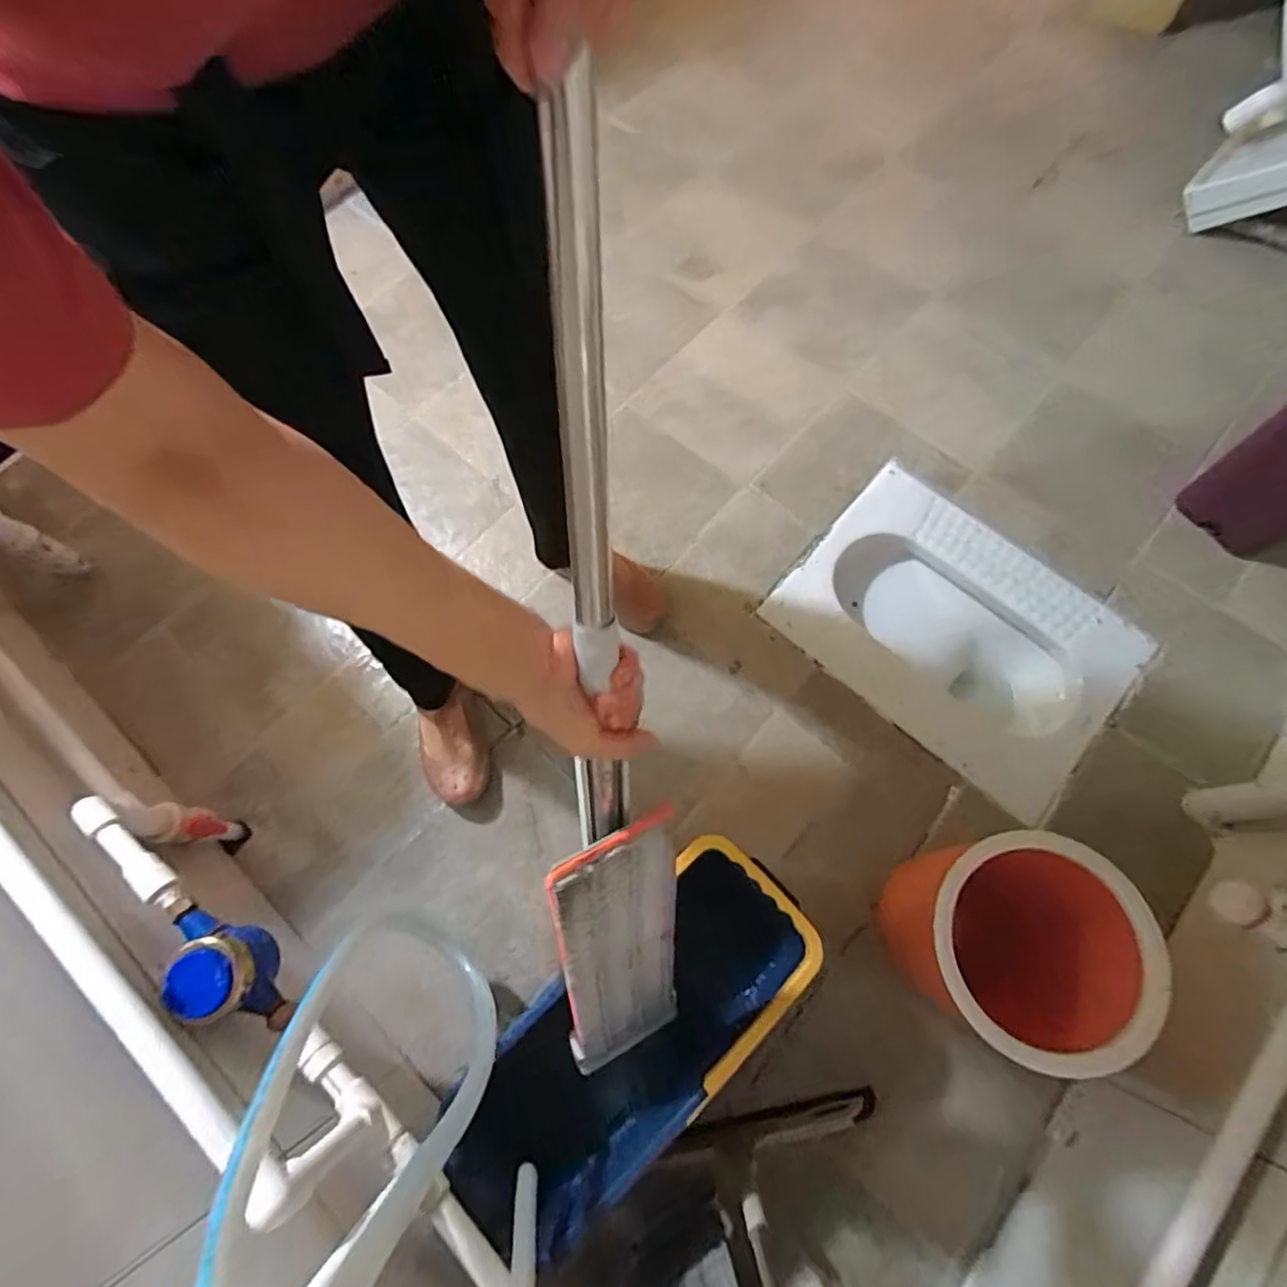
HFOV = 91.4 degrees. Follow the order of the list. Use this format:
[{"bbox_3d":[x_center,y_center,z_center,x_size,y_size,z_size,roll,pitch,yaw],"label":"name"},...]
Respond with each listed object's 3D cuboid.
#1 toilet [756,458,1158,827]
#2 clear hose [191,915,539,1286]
[{"bbox_3d":[0.507,-0.002,1.093,0.521,0.171,0.390,41,77,15],"label":"toilet"},{"bbox_3d":[-0.197,0.424,0.530,0.339,0.500,0.140,37,76,14],"label":"clear hose"}]

